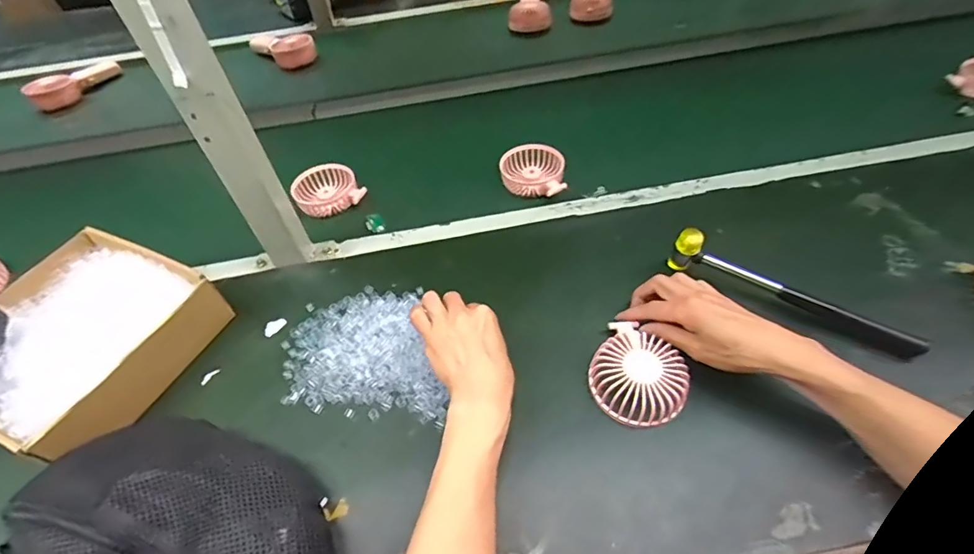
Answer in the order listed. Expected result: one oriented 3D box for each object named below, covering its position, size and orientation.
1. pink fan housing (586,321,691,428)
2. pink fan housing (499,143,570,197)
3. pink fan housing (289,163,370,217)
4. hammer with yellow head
[{"bbox_3d":[0.141,0.091,0.455,0.087,0.035,0.081,-3,50,4],"label":"pink fan housing"},{"bbox_3d":[0.067,-0.148,0.709,0.090,0.038,0.097,0,50,7],"label":"pink fan housing"},{"bbox_3d":[-0.231,-0.126,0.706,0.092,0.032,0.081,-26,52,-15],"label":"pink fan housing"},{"bbox_3d":[0.307,0.012,0.489,0.240,0.064,0.027,25,57,24],"label":"hammer with yellow head"}]

